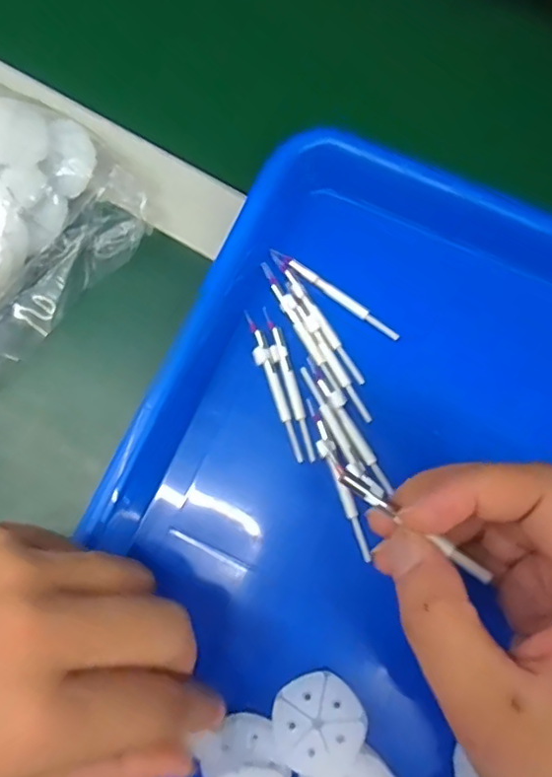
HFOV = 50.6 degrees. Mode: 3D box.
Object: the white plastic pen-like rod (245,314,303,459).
[{"bbox_3d":[-0.002,-0.001,0.287,0.008,0.004,0.077,-19,79,-3],"label":"white plastic pen-like rod"}]

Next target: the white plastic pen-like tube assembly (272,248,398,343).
[{"bbox_3d":[0.030,-0.048,0.295,0.075,0.007,0.006,36,81,7],"label":"white plastic pen-like tube assembly"}]

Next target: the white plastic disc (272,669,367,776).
[{"bbox_3d":[0.018,0.142,0.248,0.038,0.004,0.036,-4,61,8],"label":"white plastic disc"}]

